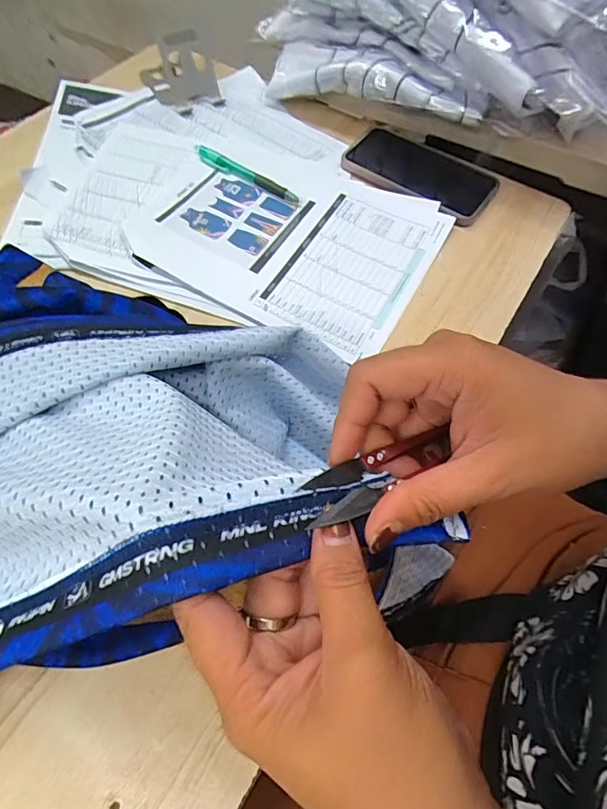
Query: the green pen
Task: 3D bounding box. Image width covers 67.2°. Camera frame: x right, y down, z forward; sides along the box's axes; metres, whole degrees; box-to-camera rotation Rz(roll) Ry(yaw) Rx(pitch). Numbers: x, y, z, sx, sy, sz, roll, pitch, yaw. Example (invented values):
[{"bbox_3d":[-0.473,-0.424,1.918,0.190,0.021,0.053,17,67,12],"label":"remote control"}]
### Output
[{"bbox_3d":[-0.065,-0.253,0.504,0.139,0.011,0.017,32,65,13],"label":"green pen"}]

